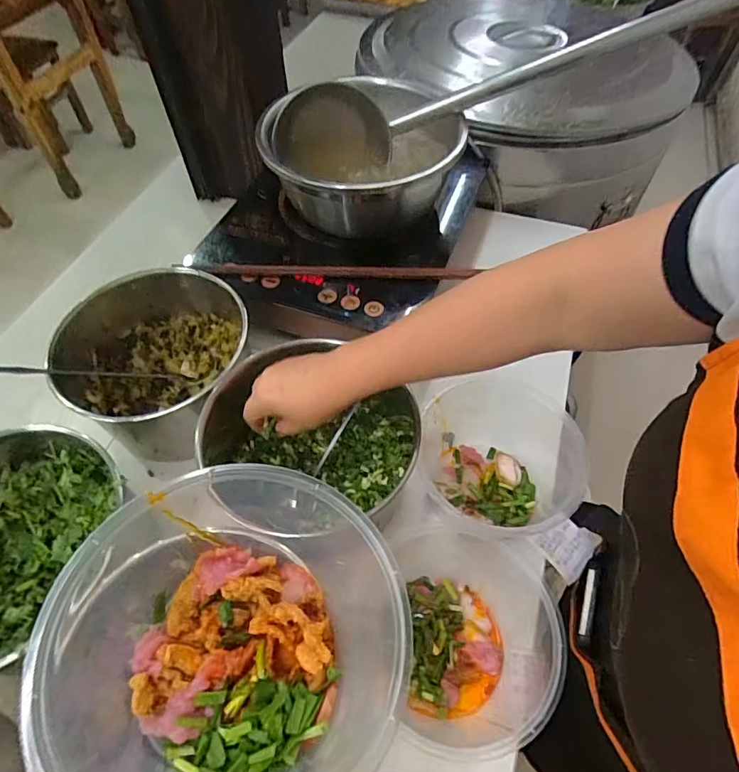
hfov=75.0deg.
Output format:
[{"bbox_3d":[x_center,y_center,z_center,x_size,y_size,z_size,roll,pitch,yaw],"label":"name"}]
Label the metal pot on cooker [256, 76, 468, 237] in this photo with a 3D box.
[{"bbox_3d":[-0.004,-0.309,0.660,0.248,0.121,0.272,31,61,21],"label":"metal pot on cooker"}]

